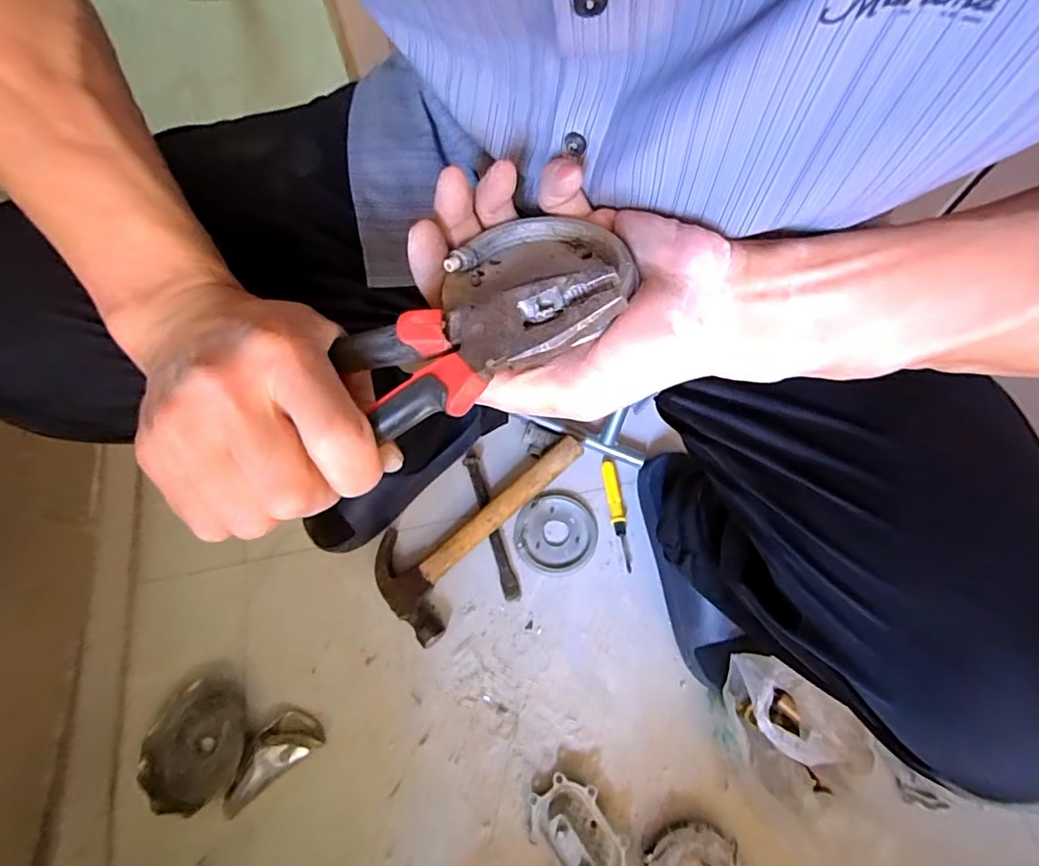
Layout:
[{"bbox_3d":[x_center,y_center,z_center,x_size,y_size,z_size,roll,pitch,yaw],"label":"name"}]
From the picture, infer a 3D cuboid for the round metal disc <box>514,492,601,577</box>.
[{"bbox_3d":[0.044,0.126,0.669,0.100,0.012,0.099,-1,67,2],"label":"round metal disc"}]

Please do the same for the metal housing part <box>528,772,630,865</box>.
[{"bbox_3d":[0.058,0.407,0.530,0.077,0.049,0.106,-35,70,-12],"label":"metal housing part"}]

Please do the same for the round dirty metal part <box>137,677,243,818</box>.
[{"bbox_3d":[-0.360,0.341,0.585,0.106,0.023,0.123,-3,67,1],"label":"round dirty metal part"}]

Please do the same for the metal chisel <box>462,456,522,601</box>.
[{"bbox_3d":[-0.036,0.118,0.683,0.021,0.019,0.192,-17,67,-5],"label":"metal chisel"}]

